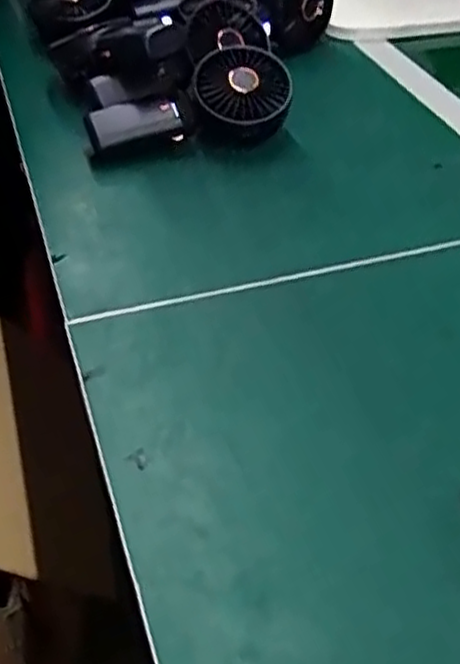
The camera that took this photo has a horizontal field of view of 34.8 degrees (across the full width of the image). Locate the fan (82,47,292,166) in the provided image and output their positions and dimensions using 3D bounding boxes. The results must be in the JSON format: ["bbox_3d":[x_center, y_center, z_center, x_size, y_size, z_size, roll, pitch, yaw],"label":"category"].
[{"bbox_3d":[-0.038,-0.209,0.668,0.183,0.060,0.080,-4,43,-7],"label":"fan"}]

